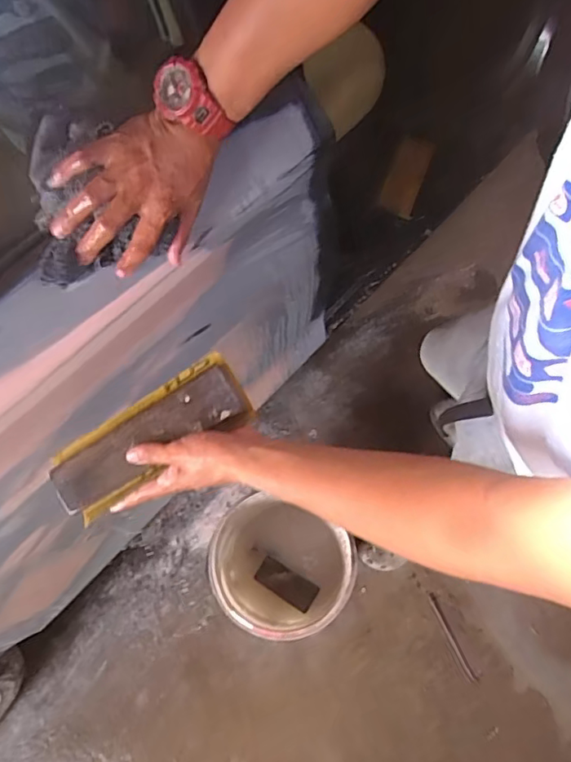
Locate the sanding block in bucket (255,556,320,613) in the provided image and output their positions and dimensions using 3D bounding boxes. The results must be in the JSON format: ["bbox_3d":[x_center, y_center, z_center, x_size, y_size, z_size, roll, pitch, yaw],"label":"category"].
[{"bbox_3d":[0.002,0.473,1.286,0.143,0.022,0.062,29,73,12],"label":"sanding block in bucket"}]

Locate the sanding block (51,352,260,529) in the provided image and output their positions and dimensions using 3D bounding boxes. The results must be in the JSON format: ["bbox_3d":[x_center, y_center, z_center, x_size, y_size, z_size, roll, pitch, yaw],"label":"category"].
[{"bbox_3d":[-0.153,0.064,0.603,0.236,0.035,0.079,-34,71,6],"label":"sanding block"}]

